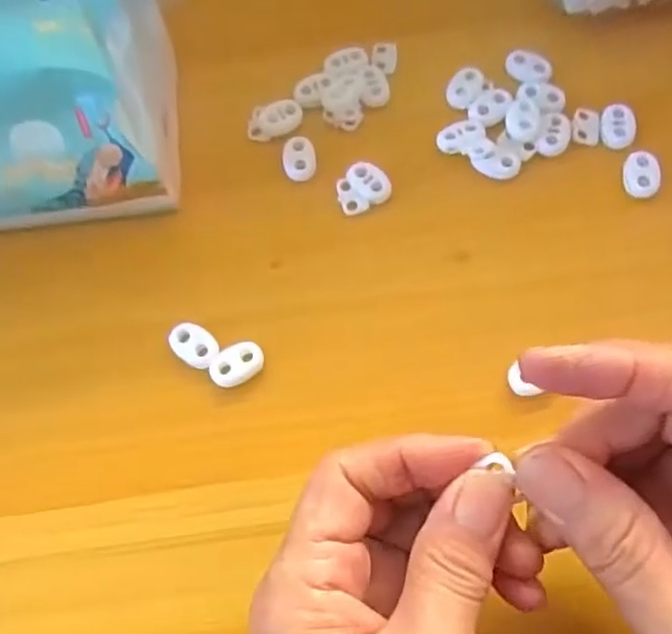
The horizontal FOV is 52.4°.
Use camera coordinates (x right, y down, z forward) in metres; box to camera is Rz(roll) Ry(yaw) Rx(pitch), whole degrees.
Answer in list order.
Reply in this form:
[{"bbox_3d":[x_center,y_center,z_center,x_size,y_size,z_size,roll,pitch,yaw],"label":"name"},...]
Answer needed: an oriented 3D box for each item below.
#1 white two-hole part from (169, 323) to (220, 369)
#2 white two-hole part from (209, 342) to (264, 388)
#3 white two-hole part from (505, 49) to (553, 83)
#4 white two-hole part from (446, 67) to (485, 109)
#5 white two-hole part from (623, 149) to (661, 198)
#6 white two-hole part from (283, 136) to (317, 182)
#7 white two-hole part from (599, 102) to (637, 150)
[{"bbox_3d":[-0.059,0.011,0.285,0.021,0.004,0.016,35,75,15],"label":"white two-hole part"},{"bbox_3d":[-0.041,0.019,0.283,0.022,0.004,0.015,-39,72,-11],"label":"white two-hole part"},{"bbox_3d":[0.092,-0.120,0.327,0.022,0.004,0.017,23,72,11],"label":"white two-hole part"},{"bbox_3d":[0.061,-0.110,0.324,0.015,0.004,0.023,27,73,12],"label":"white two-hole part"},{"bbox_3d":[0.136,-0.063,0.303,0.015,0.004,0.022,1,69,3],"label":"white two-hole part"},{"bbox_3d":[-0.017,-0.073,0.316,0.015,0.004,0.022,-6,69,0],"label":"white two-hole part"},{"bbox_3d":[0.129,-0.088,0.312,0.015,0.005,0.022,2,69,4],"label":"white two-hole part"}]

